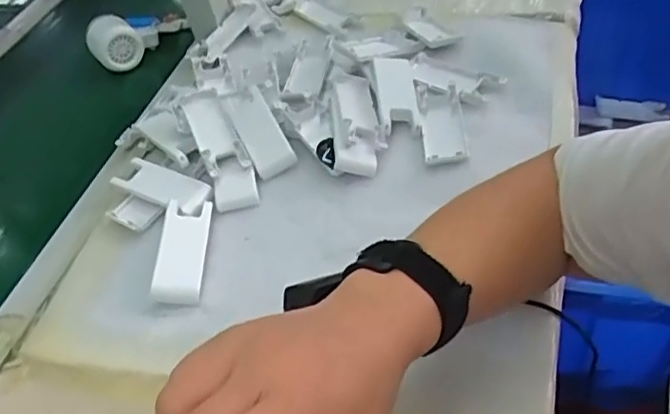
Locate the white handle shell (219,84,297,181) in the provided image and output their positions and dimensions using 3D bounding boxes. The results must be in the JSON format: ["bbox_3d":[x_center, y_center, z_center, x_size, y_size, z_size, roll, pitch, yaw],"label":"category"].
[{"bbox_3d":[-0.078,-0.080,0.603,0.040,0.016,0.111,-23,63,-14],"label":"white handle shell"}]

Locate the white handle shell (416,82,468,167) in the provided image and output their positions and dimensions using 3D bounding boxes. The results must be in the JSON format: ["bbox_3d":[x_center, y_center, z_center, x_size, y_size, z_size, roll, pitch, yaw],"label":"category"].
[{"bbox_3d":[0.104,-0.083,0.585,0.040,0.019,0.110,-6,45,7],"label":"white handle shell"}]

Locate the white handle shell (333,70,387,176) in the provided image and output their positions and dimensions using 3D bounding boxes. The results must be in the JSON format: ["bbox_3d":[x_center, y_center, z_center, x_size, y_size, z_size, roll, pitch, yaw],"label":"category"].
[{"bbox_3d":[0.020,-0.084,0.592,0.042,0.033,0.121,-6,45,7],"label":"white handle shell"}]

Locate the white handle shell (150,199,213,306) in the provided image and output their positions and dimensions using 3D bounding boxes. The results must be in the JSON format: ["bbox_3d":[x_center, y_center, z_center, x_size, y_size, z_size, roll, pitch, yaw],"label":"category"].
[{"bbox_3d":[-0.130,0.037,0.520,0.040,0.025,0.100,-5,46,9],"label":"white handle shell"}]

